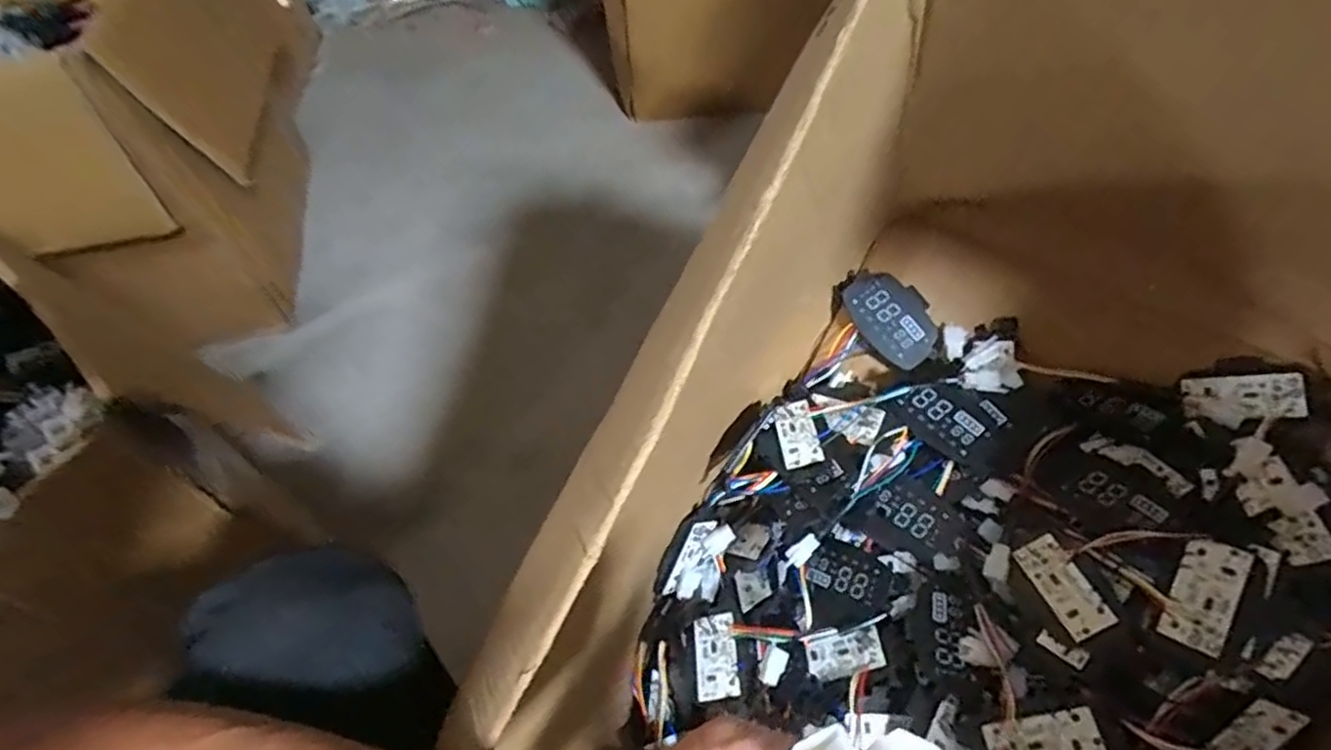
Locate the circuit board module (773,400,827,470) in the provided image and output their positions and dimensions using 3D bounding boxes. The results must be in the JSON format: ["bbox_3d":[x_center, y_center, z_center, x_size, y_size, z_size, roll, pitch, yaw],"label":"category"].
[{"bbox_3d":[0.129,0.057,0.673,0.039,0.008,0.078,-16,43,7],"label":"circuit board module"}]

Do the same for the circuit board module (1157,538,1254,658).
[{"bbox_3d":[0.407,0.164,0.514,0.038,0.008,0.083,24,80,31],"label":"circuit board module"}]

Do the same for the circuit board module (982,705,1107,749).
[{"bbox_3d":[0.297,0.287,0.537,0.083,0.010,0.037,-16,71,10],"label":"circuit board module"}]

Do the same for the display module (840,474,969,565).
[{"bbox_3d":[0.226,0.138,0.640,0.091,0.016,0.070,38,101,13],"label":"display module"}]

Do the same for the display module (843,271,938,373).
[{"bbox_3d":[0.232,-0.059,0.698,0.066,0.010,0.101,-42,80,7],"label":"display module"}]

